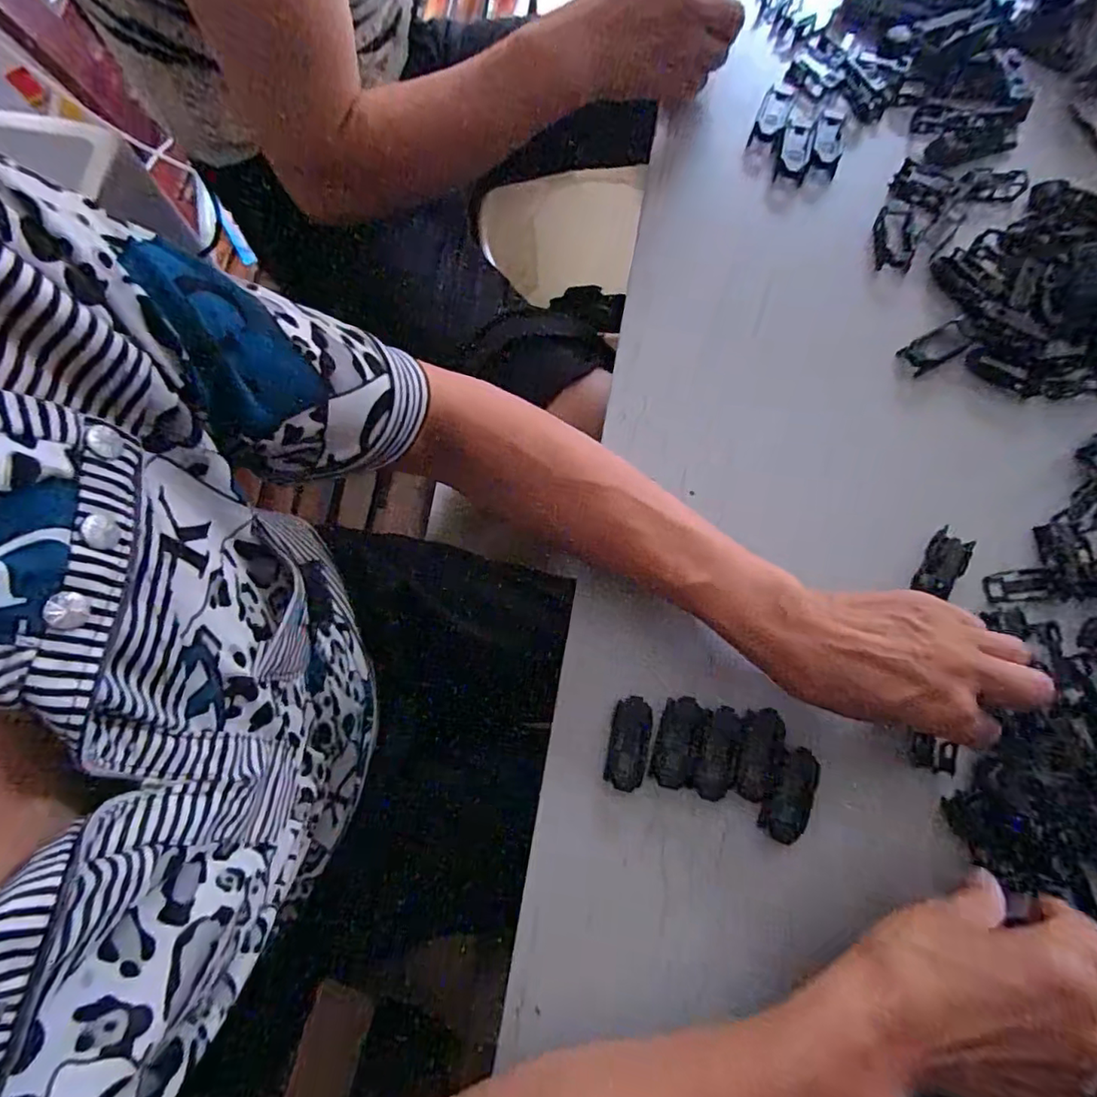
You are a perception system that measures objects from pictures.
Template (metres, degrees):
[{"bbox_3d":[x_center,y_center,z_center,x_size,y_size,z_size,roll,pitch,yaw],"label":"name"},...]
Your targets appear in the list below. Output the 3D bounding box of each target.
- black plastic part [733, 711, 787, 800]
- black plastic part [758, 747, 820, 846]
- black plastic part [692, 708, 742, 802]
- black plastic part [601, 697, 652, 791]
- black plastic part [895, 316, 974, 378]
[{"bbox_3d":[0.121,0.117,0.320,0.026,0.004,0.050,13,77,5],"label":"black plastic part"},{"bbox_3d":[0.136,0.137,0.315,0.026,0.004,0.050,26,78,8],"label":"black plastic part"},{"bbox_3d":[0.098,0.117,0.321,0.021,0.004,0.050,20,78,6],"label":"black plastic part"},{"bbox_3d":[0.047,0.112,0.325,0.022,0.006,0.050,12,77,4],"label":"black plastic part"},{"bbox_3d":[0.261,-0.136,0.380,0.050,0.004,0.022,-30,77,-6],"label":"black plastic part"}]

